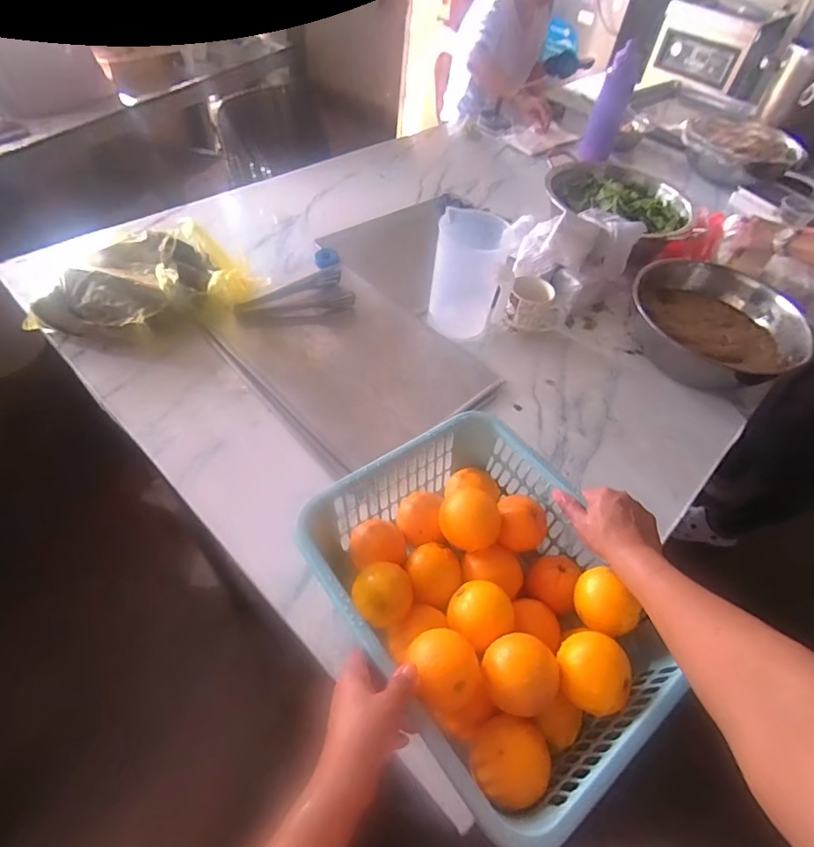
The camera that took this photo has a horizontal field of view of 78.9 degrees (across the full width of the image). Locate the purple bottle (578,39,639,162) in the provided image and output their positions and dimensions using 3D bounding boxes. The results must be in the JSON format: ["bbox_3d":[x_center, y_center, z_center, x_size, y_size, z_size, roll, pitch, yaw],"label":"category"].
[{"bbox_3d":[0.598,-0.932,1.461,0.093,0.281,0.097,17,51,6],"label":"purple bottle"}]

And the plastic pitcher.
[{"bbox_3d":[0.114,-0.263,0.925,0.140,0.198,0.141,9,51,1],"label":"plastic pitcher"}]

